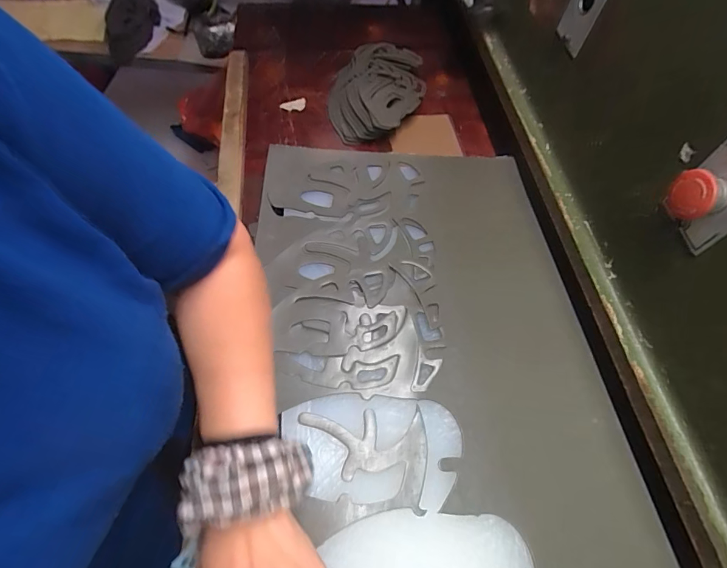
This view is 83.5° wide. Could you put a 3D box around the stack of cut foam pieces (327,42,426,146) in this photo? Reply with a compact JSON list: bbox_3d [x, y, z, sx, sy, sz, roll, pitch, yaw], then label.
[{"bbox_3d":[0.021,-0.324,0.705,0.154,0.061,0.211,4,62,4],"label":"stack of cut foam pieces"}]

